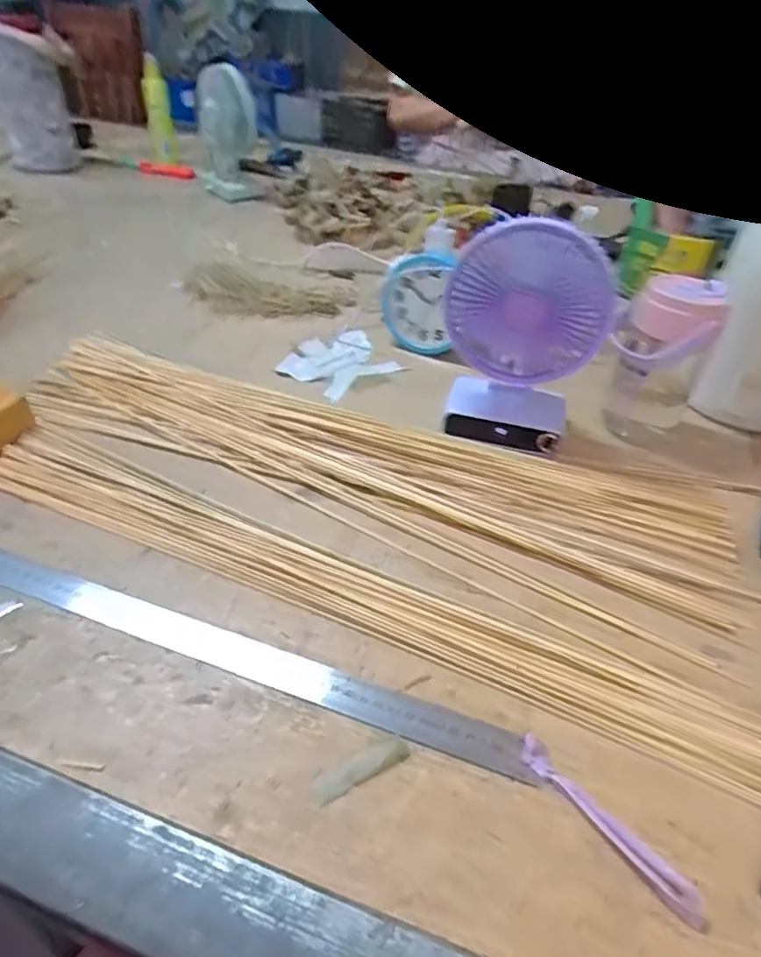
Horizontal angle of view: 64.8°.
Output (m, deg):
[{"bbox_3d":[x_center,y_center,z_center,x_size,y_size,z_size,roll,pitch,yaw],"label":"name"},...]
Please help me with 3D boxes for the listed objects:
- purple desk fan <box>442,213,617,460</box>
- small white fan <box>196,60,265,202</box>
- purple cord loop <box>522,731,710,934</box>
[{"bbox_3d":[0.137,-0.135,0.584,0.149,0.208,0.074,12,41,11],"label":"purple desk fan"},{"bbox_3d":[-0.310,-0.694,1.224,0.100,0.224,0.141,-15,43,-20],"label":"small white fan"},{"bbox_3d":[0.130,0.199,0.348,0.018,0.005,0.122,-27,48,-31],"label":"purple cord loop"}]

